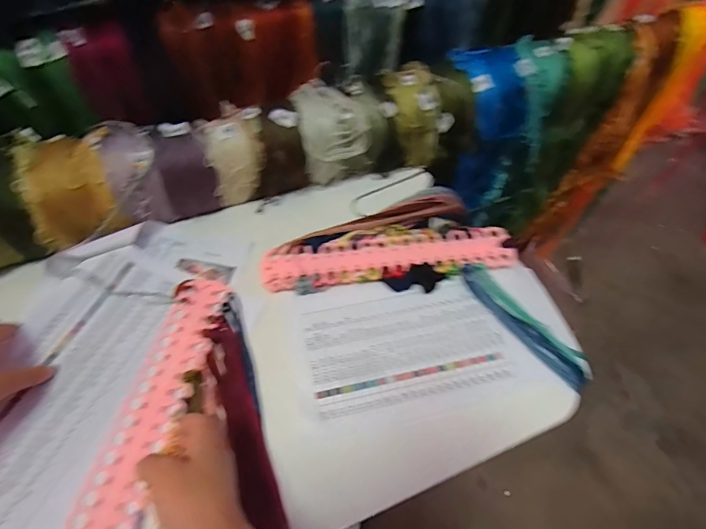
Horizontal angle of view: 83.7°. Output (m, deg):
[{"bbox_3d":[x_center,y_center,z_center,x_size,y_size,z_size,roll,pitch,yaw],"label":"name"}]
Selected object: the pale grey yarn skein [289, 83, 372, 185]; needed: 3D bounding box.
[{"bbox_3d":[-0.031,-0.175,0.525,0.083,0.086,0.104,-15,60,-10],"label":"pale grey yarn skein"}]

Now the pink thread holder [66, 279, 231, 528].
[{"bbox_3d":[-0.187,0.141,0.364,0.054,0.005,0.292,10,57,4],"label":"pink thread holder"}]

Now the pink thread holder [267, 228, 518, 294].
[{"bbox_3d":[0.044,-0.008,0.468,0.295,0.007,0.053,-6,59,-5],"label":"pink thread holder"}]

